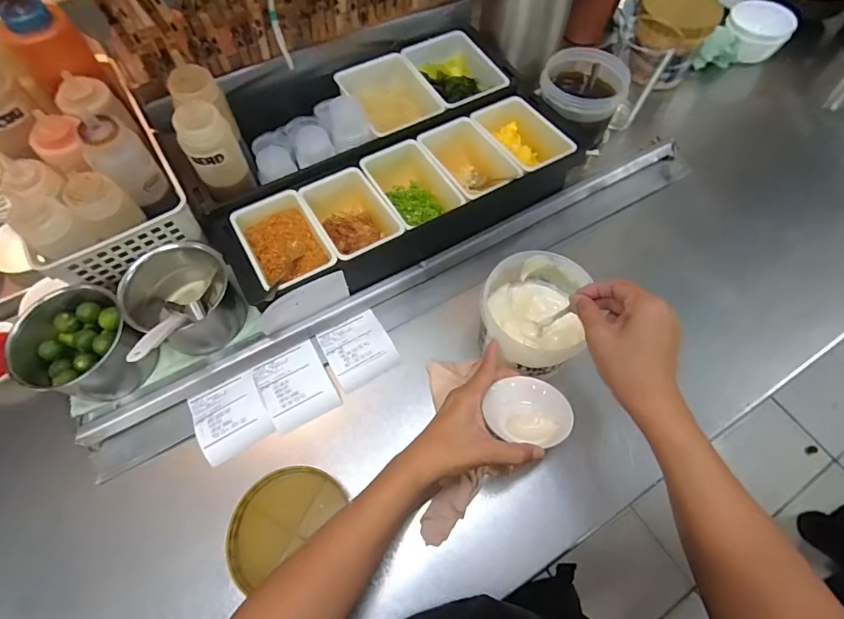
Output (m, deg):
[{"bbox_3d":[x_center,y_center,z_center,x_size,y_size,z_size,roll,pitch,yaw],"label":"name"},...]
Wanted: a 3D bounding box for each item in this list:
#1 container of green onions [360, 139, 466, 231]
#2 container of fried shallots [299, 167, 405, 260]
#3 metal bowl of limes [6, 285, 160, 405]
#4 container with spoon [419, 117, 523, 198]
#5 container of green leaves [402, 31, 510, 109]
[{"bbox_3d":[-0.018,-0.161,0.605,0.095,0.068,0.137,-25,66,-14],"label":"container of green onions"},{"bbox_3d":[-0.090,-0.116,0.577,0.093,0.067,0.144,-27,67,-15],"label":"container of fried shallots"},{"bbox_3d":[-0.387,0.042,0.503,0.118,0.091,0.113,1,63,-2],"label":"metal bowl of limes"},{"bbox_3d":[0.062,-0.198,0.628,0.089,0.067,0.138,-26,67,-15],"label":"container with spoon"},{"bbox_3d":[0.046,-0.349,0.672,0.105,0.063,0.138,-28,67,-15],"label":"container of green leaves"}]

